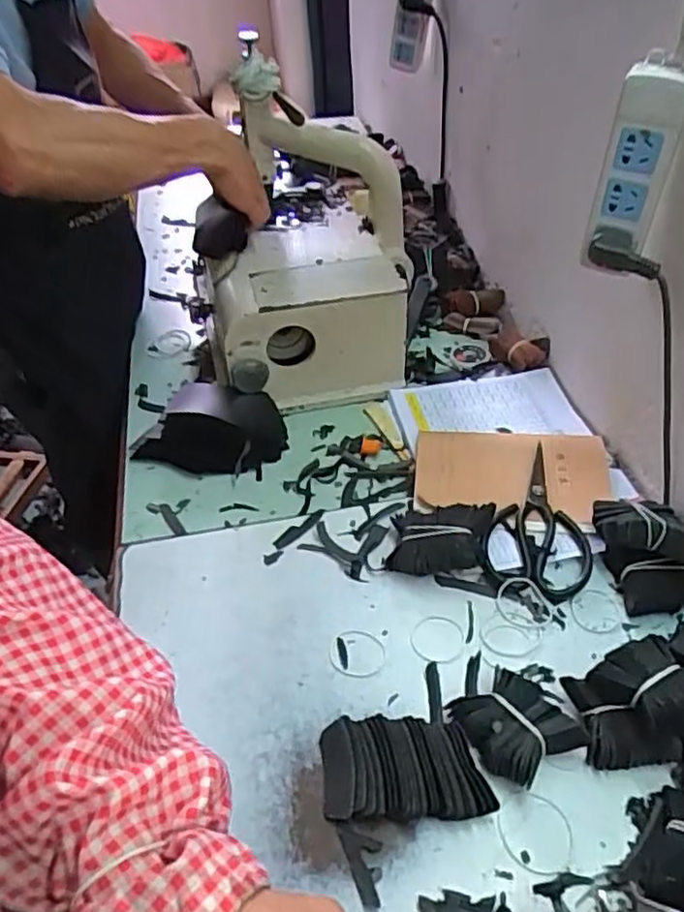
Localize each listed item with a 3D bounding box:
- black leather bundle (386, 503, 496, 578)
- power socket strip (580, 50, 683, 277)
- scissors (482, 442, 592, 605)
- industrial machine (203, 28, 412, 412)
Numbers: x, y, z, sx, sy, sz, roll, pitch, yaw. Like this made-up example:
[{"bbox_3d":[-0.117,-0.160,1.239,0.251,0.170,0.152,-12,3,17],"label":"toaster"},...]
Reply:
[{"bbox_3d":[0.096,0.081,0.665,0.096,0.039,0.063,4,44,10],"label":"black leather bundle"},{"bbox_3d":[0.249,-0.240,0.578,0.062,0.162,0.044,12,46,17],"label":"power socket strip"},{"bbox_3d":[0.204,0.060,0.679,0.097,0.025,0.167,12,46,17],"label":"scissors"},{"bbox_3d":[-0.052,-0.264,0.866,0.258,0.314,0.312,-3,43,2],"label":"industrial machine"}]

